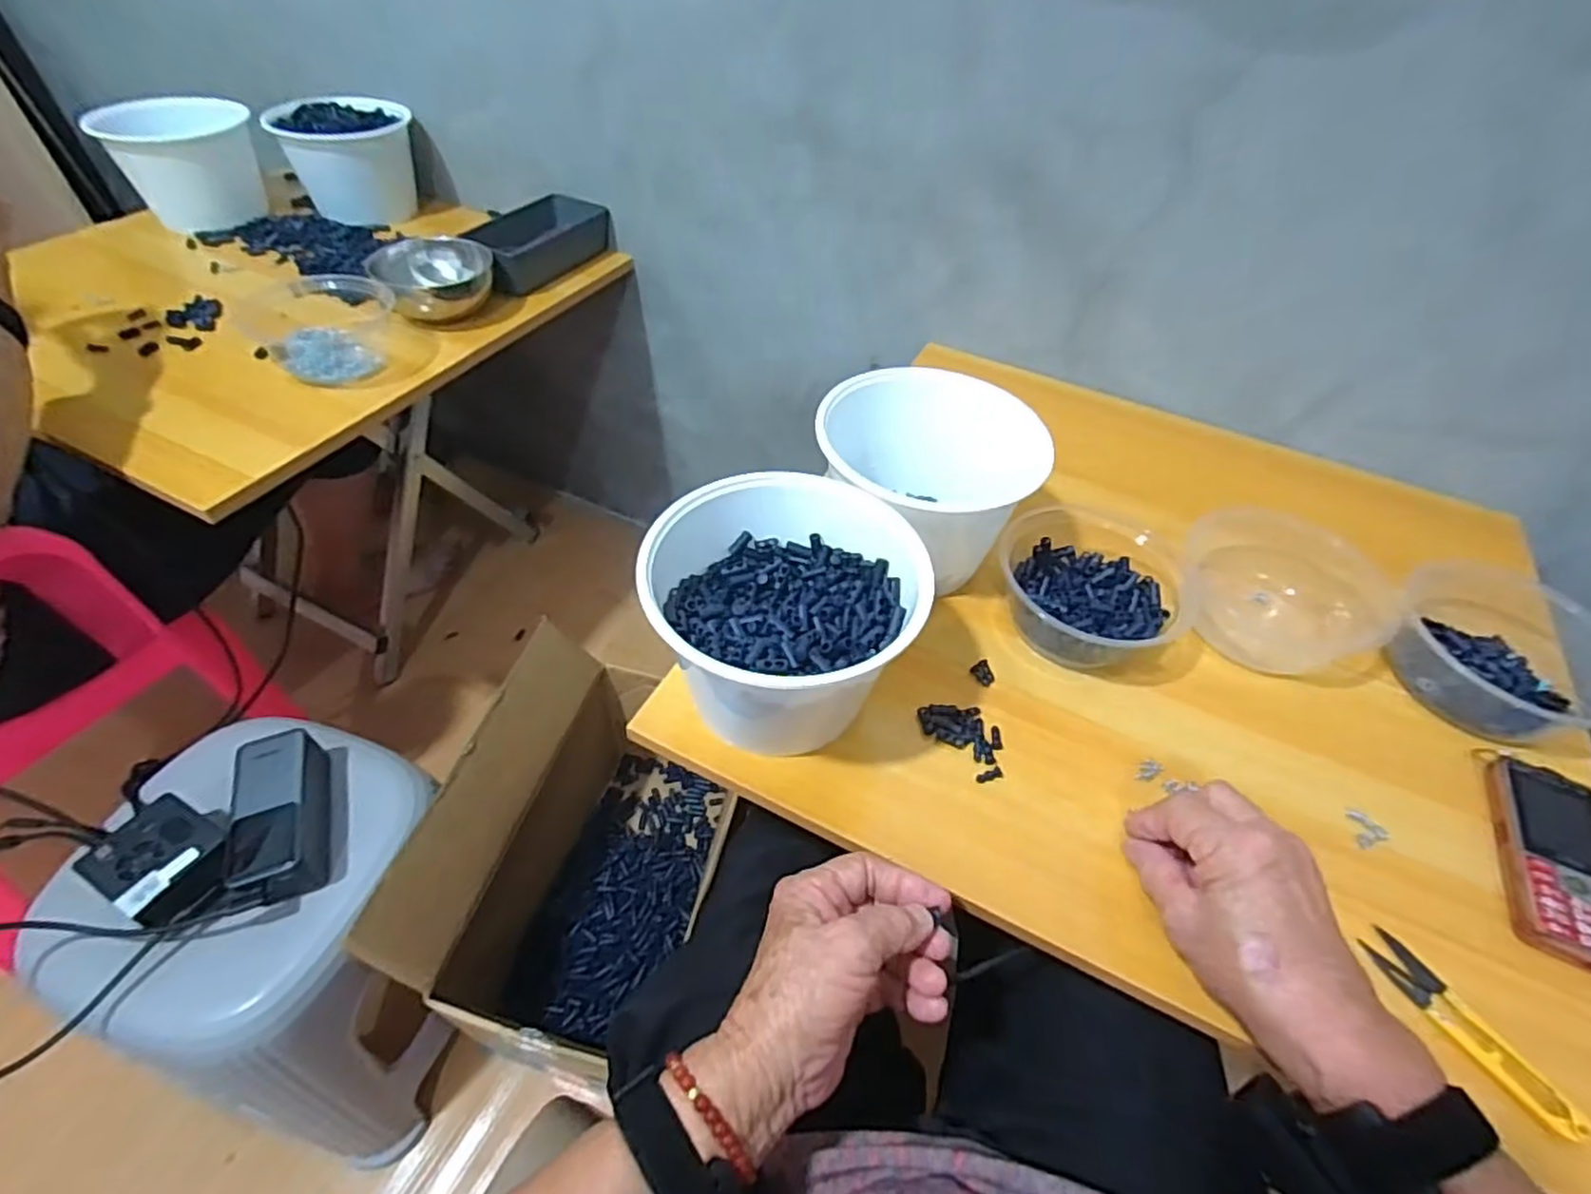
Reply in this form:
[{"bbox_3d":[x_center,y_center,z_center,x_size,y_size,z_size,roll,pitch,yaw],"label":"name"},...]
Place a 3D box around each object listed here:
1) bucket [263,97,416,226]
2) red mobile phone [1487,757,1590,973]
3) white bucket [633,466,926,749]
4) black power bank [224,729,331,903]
[{"bbox_3d":[-0.576,-0.571,0.934,0.152,0.102,0.146,3,48,-3],"label":"bucket"},{"bbox_3d":[0.465,0.159,0.433,0.058,0.021,0.134,24,51,15],"label":"red mobile phone"},{"bbox_3d":[-0.011,0.015,0.461,0.165,0.114,0.160,-12,51,-15],"label":"white bucket"},{"bbox_3d":[-0.423,0.182,0.588,0.057,0.053,0.134,-13,51,-16],"label":"black power bank"}]

